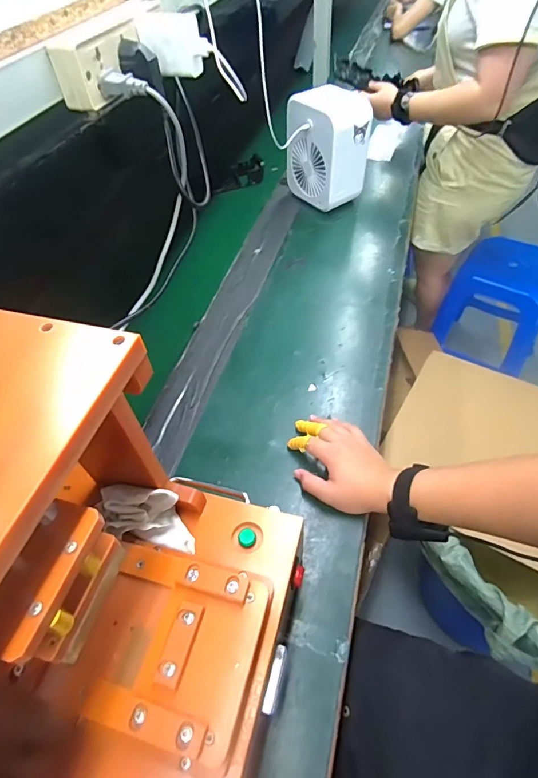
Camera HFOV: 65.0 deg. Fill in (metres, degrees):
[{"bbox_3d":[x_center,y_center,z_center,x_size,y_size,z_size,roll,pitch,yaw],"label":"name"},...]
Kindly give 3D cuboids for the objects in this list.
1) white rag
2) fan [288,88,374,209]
[{"bbox_3d":[-0.116,0.122,0.400,0.091,0.040,0.043,4,52,9],"label":"white rag"},{"bbox_3d":[0.133,-0.548,0.971,0.114,0.227,0.165,-34,56,-20],"label":"fan"}]

